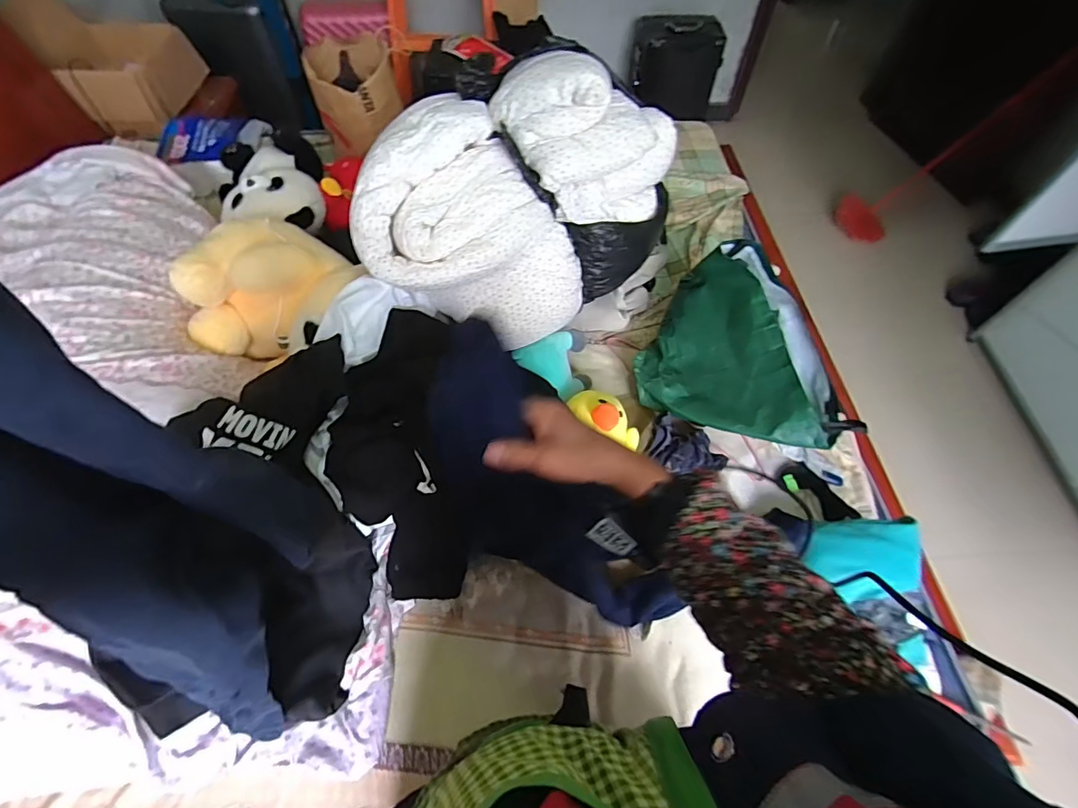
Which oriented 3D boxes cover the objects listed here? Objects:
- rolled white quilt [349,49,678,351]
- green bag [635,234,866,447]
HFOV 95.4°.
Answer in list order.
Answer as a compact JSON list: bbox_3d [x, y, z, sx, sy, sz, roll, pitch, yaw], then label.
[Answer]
[{"bbox_3d":[-0.038,-0.346,0.860,0.513,0.328,0.344,7,58,3],"label":"rolled white quilt"},{"bbox_3d":[0.413,-0.086,0.946,0.394,0.198,0.299,30,62,16],"label":"green bag"}]

